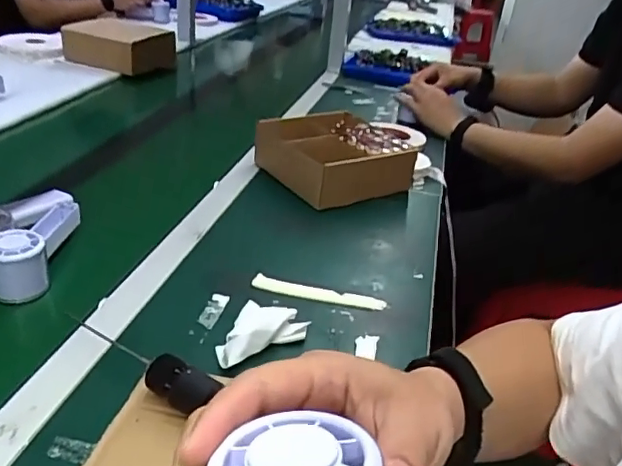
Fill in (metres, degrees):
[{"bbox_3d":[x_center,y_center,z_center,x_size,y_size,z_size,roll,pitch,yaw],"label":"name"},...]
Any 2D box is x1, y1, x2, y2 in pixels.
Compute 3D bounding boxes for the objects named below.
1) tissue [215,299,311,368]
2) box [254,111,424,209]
[{"bbox_3d":[-0.055,0.092,0.558,0.090,0.021,0.058,-16,37,-35],"label":"tissue"},{"bbox_3d":[0.041,-0.126,0.905,0.191,0.072,0.200,-15,36,-34],"label":"box"}]

